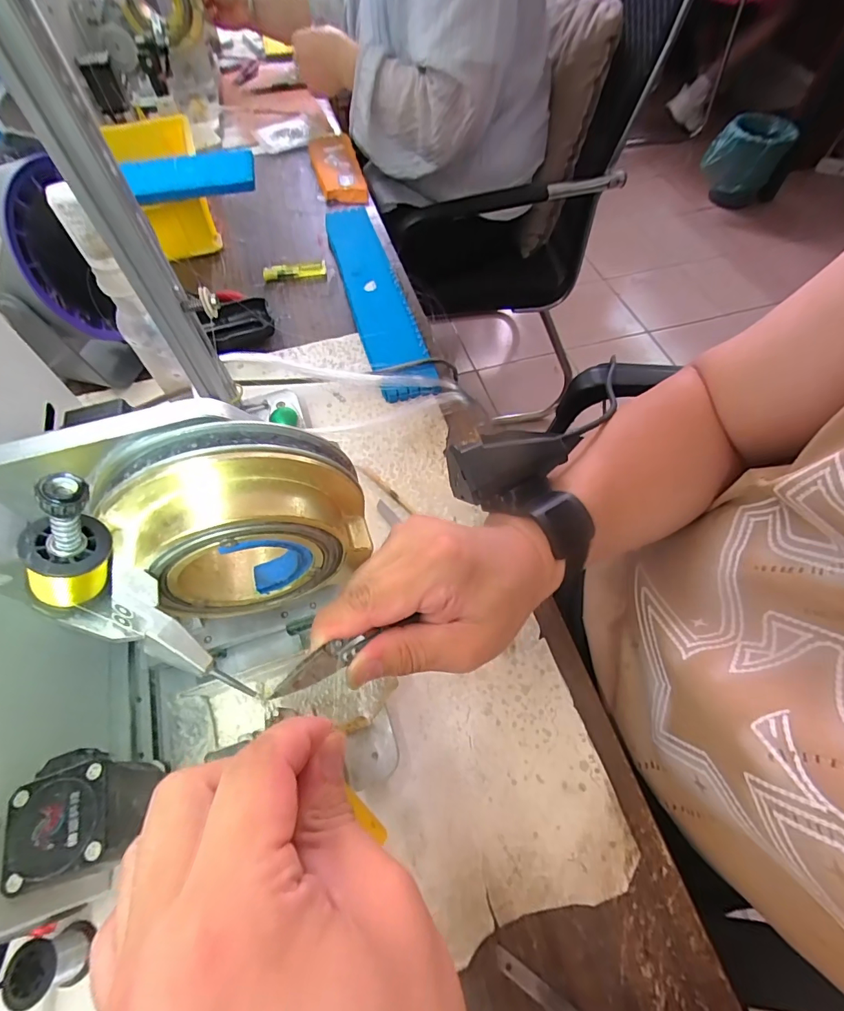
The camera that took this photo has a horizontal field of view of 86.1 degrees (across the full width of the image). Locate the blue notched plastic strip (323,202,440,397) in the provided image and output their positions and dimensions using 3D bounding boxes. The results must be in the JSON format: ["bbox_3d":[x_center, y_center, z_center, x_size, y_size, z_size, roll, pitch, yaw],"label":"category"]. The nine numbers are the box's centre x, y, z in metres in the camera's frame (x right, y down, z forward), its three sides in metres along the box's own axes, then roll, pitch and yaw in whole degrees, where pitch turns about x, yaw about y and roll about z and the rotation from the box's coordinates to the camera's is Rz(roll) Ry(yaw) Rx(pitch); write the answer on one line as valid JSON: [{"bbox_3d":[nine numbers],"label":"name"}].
[{"bbox_3d":[-0.055,-0.250,0.533,0.062,0.021,0.330,-14,62,-8],"label":"blue notched plastic strip"}]

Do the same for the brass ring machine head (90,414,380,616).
[{"bbox_3d":[-0.078,0.009,0.215,0.103,0.094,0.055,-21,62,-11],"label":"brass ring machine head"}]

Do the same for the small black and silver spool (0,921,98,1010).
[{"bbox_3d":[-0.201,0.247,0.245,0.024,0.032,0.026,0,61,0],"label":"small black and silver spool"}]

